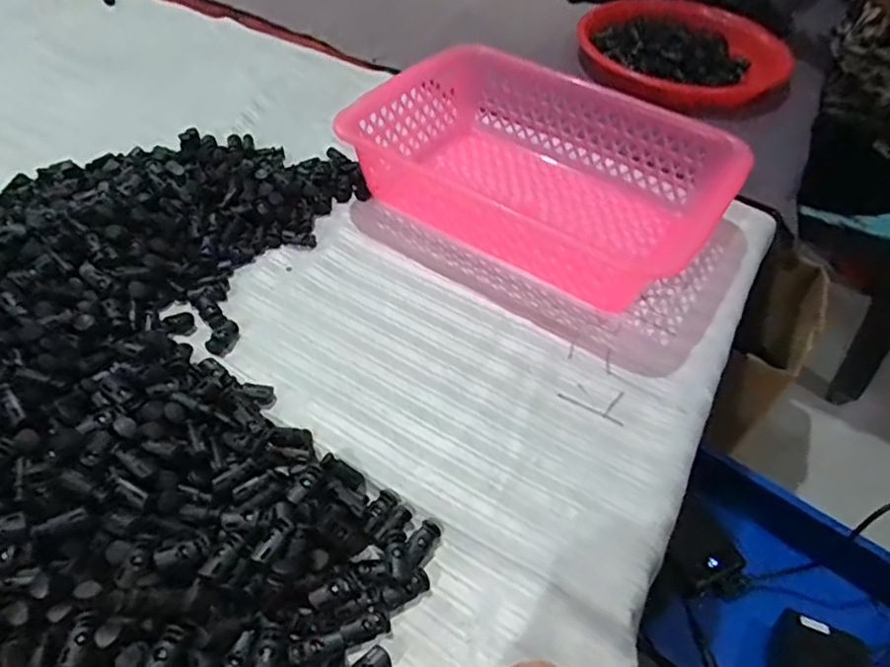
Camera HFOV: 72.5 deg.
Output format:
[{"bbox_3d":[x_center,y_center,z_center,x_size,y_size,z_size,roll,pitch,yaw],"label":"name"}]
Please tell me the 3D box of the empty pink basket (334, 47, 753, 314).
[{"bbox_3d":[0.075,-0.137,0.519,0.287,0.076,0.184,32,54,22],"label":"empty pink basket"}]

